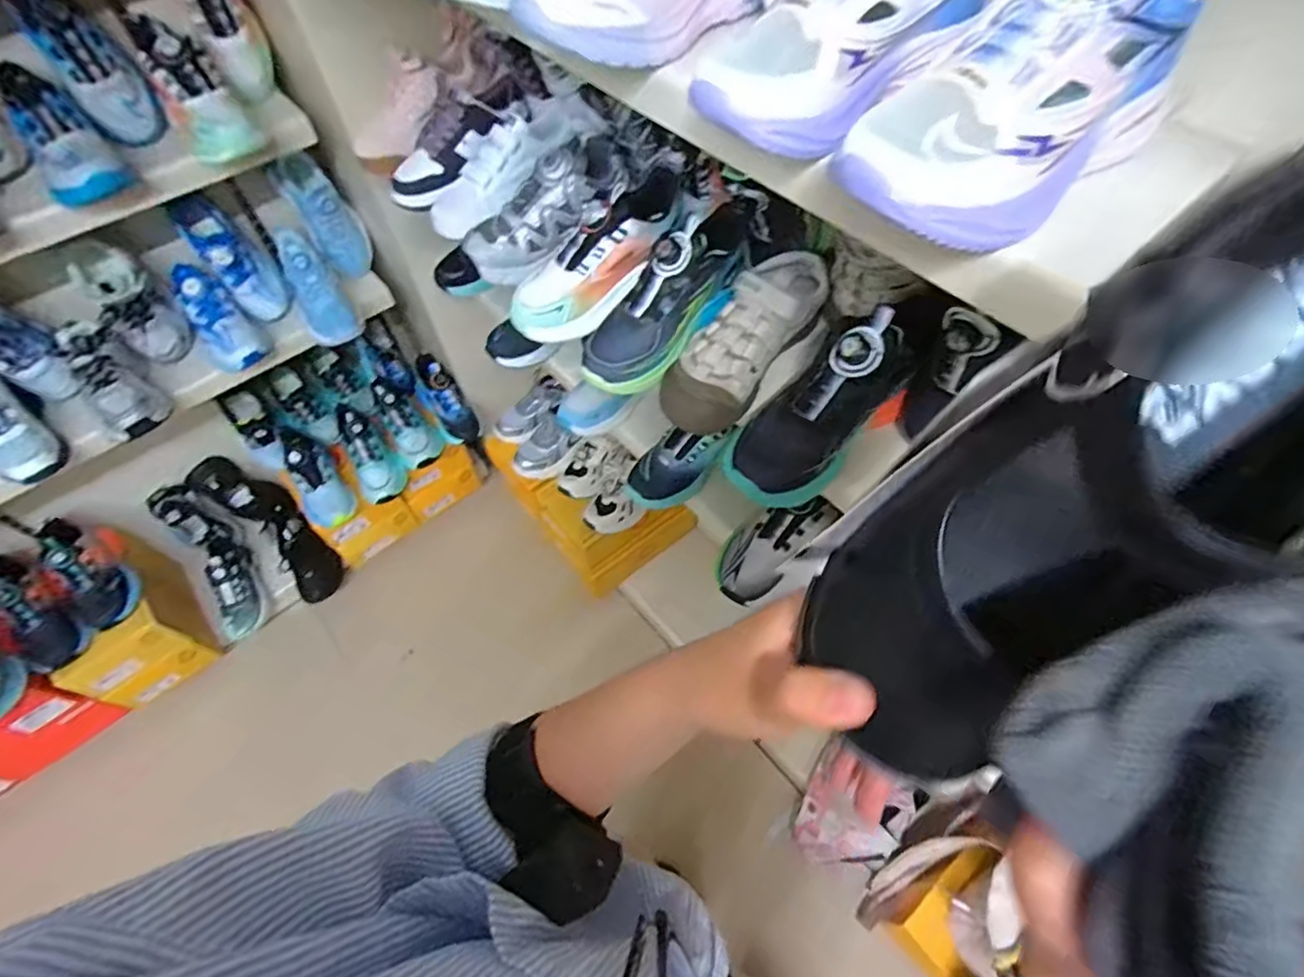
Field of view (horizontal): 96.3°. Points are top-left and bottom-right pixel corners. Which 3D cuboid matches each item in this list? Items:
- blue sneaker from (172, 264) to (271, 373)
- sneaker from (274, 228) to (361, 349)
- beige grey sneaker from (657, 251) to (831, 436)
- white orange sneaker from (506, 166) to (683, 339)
[{"bbox_3d":[-0.785,-0.313,1.052,0.092,0.082,0.210,-33,96,-18],"label":"blue sneaker"},{"bbox_3d":[-0.647,-0.384,1.118,0.097,0.111,0.236,-27,105,-15],"label":"sneaker"},{"bbox_3d":[0.099,-0.155,0.614,0.076,0.088,0.231,38,81,22],"label":"beige grey sneaker"},{"bbox_3d":[-0.063,-0.274,0.677,0.246,0.086,0.081,-44,64,4],"label":"white orange sneaker"}]

